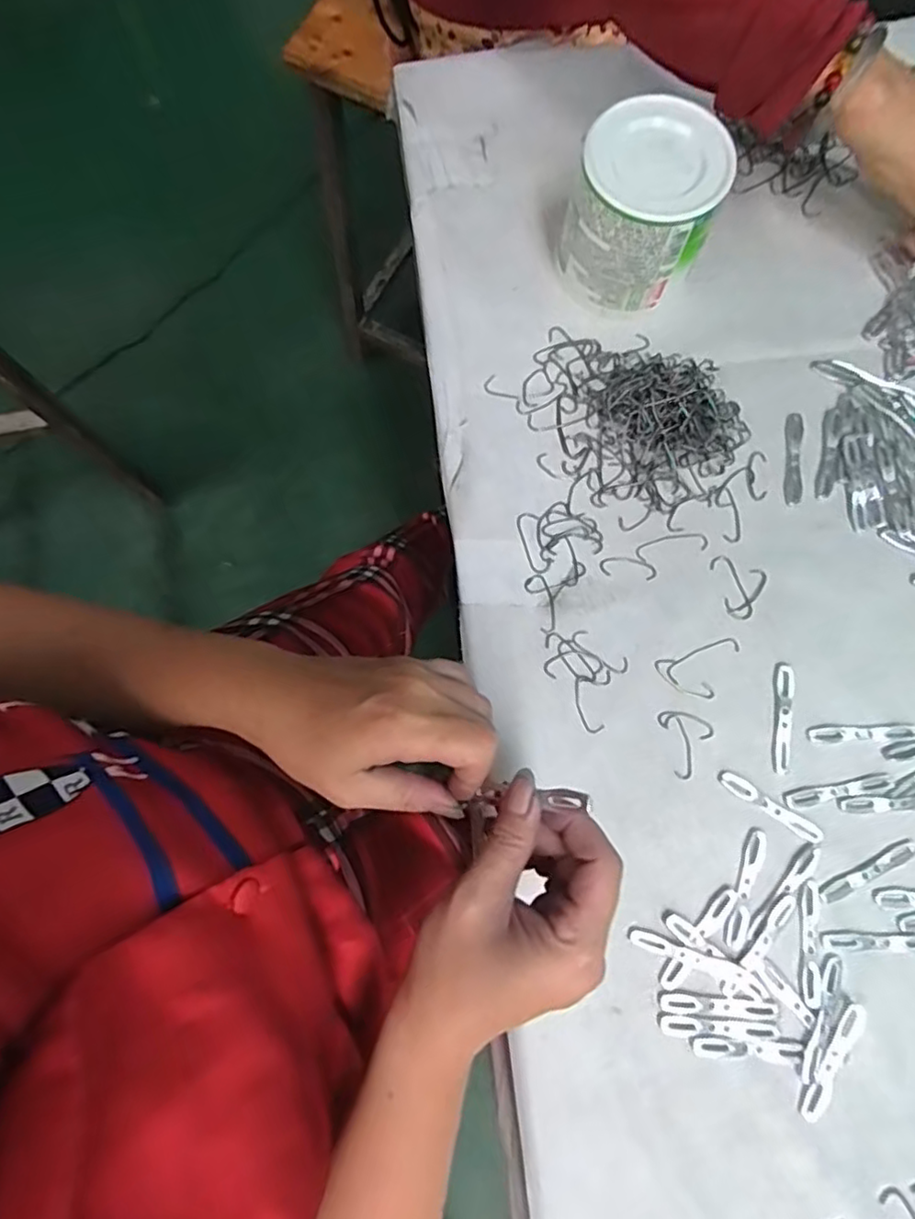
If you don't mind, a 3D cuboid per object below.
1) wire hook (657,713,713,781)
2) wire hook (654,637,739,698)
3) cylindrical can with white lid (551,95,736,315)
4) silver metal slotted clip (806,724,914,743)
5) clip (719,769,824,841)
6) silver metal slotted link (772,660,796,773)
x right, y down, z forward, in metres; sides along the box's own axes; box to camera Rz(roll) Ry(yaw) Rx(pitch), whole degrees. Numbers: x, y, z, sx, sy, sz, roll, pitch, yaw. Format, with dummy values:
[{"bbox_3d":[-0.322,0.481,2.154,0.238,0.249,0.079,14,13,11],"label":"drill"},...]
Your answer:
[{"bbox_3d":[0.148,0.083,0.388,0.030,0.004,0.041,-15,79,-4],"label":"wire hook"},{"bbox_3d":[0.159,0.041,0.394,0.055,0.004,0.032,-17,79,-5],"label":"wire hook"},{"bbox_3d":[0.122,-0.266,0.417,0.089,0.090,0.092,0,78,-1],"label":"cylindrical can with white lid"},{"bbox_3d":[0.259,0.078,0.391,0.071,0.004,0.011,-2,78,-2],"label":"silver metal slotted clip"},{"bbox_3d":[0.194,0.122,0.378,0.070,0.004,0.012,34,80,5],"label":"clip"},{"bbox_3d":[0.209,0.069,0.393,0.012,0.004,0.069,9,78,0],"label":"silver metal slotted link"}]

